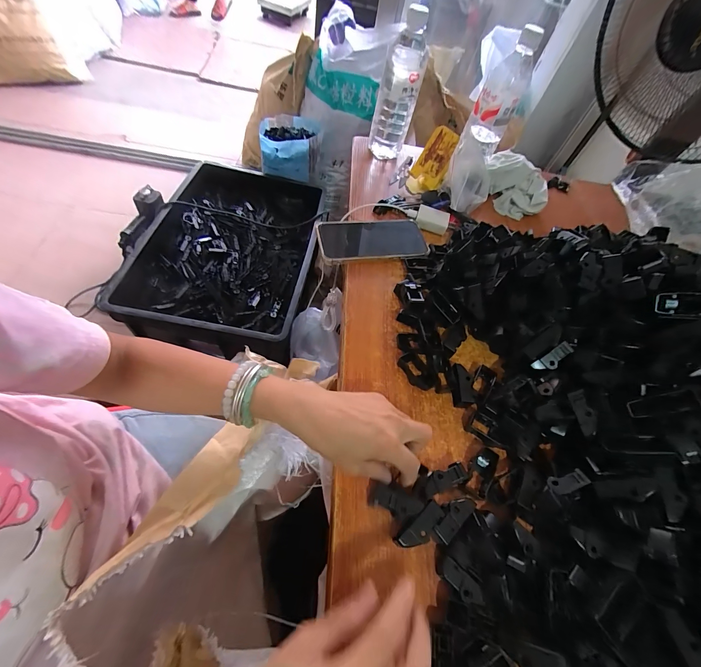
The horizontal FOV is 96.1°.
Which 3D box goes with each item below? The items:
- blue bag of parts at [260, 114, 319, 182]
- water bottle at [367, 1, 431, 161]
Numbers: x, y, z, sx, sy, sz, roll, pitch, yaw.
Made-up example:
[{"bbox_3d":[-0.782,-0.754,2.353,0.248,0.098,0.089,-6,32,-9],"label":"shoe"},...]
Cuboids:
[{"bbox_3d":[-0.197,-0.613,1.045,0.189,0.129,0.199,1,58,-10],"label":"blue bag of parts"},{"bbox_3d":[0.080,-0.409,0.550,0.066,0.219,0.057,10,57,-4],"label":"water bottle"}]

